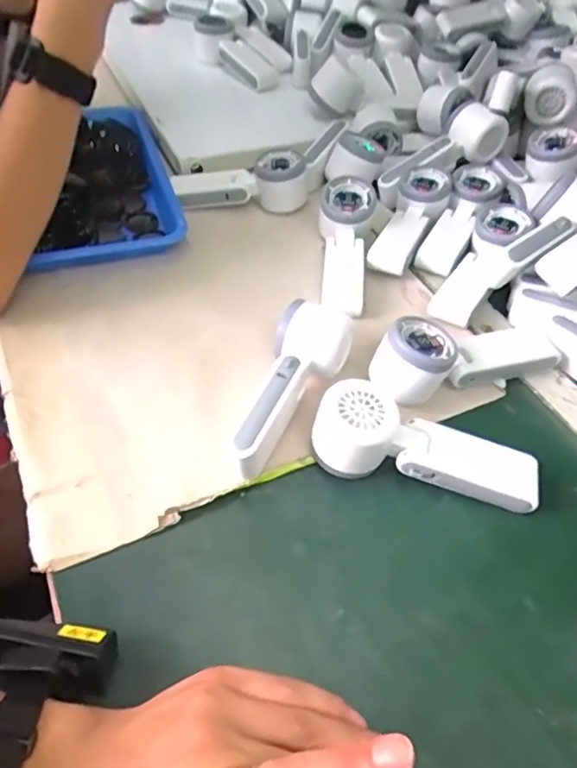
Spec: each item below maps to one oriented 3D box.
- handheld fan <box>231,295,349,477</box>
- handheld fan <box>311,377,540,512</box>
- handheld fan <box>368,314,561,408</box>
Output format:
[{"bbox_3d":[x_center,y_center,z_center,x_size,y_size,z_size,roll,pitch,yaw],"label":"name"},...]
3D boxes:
[{"bbox_3d":[0.006,0.005,0.456,0.057,0.055,0.156,14,47,8],"label":"handheld fan"},{"bbox_3d":[0.100,0.053,0.434,0.168,0.051,0.061,18,49,-3],"label":"handheld fan"},{"bbox_3d":[0.146,-0.027,0.488,0.168,0.057,0.051,-13,49,-16],"label":"handheld fan"}]

